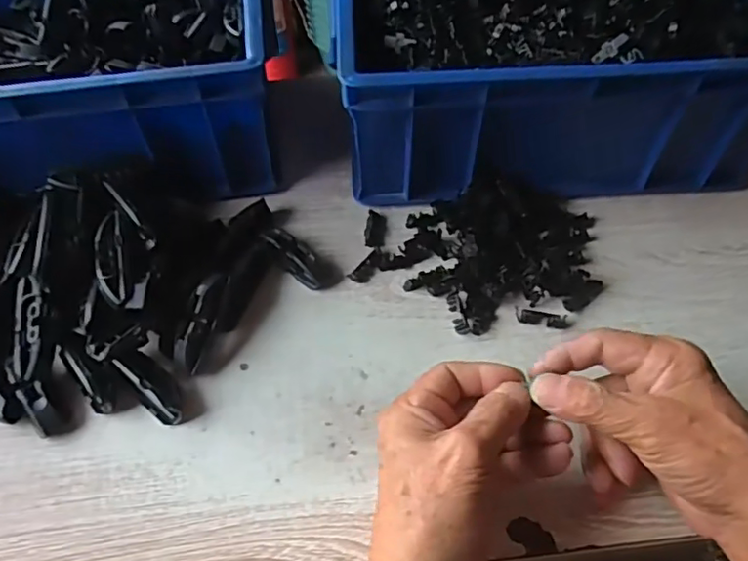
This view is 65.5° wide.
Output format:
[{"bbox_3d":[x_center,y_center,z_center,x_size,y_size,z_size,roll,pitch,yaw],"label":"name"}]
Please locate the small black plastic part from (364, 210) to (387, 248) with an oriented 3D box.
[{"bbox_3d":[0.001,-0.040,0.469,0.016,0.008,0.034,5,55,3],"label":"small black plastic part"}]

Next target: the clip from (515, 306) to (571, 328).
[{"bbox_3d":[0.121,0.027,0.417,0.038,0.004,0.010,11,55,7],"label":"clip"}]

